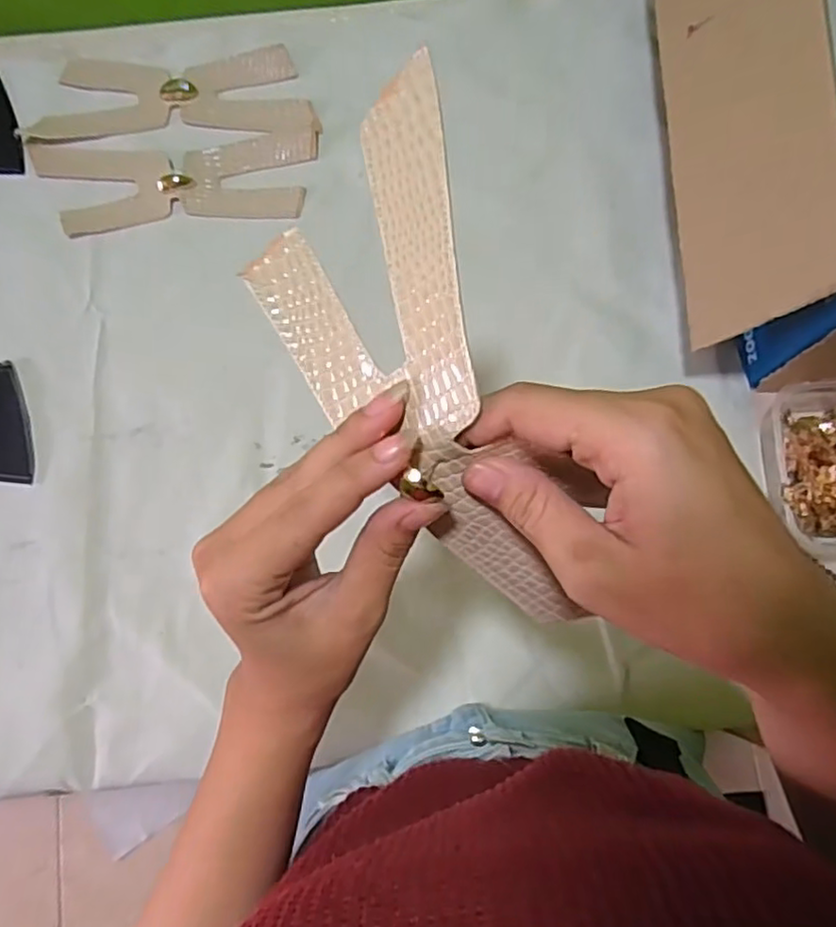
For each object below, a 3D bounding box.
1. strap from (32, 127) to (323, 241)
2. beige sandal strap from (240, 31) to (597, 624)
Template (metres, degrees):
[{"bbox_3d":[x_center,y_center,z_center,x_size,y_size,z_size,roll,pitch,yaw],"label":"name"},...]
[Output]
[{"bbox_3d":[-0.198,-0.229,0.534,0.229,0.009,0.088,-2,81,0],"label":"strap"},{"bbox_3d":[-0.002,-0.023,0.222,0.074,0.053,0.190,-20,99,-3],"label":"beige sandal strap"}]

